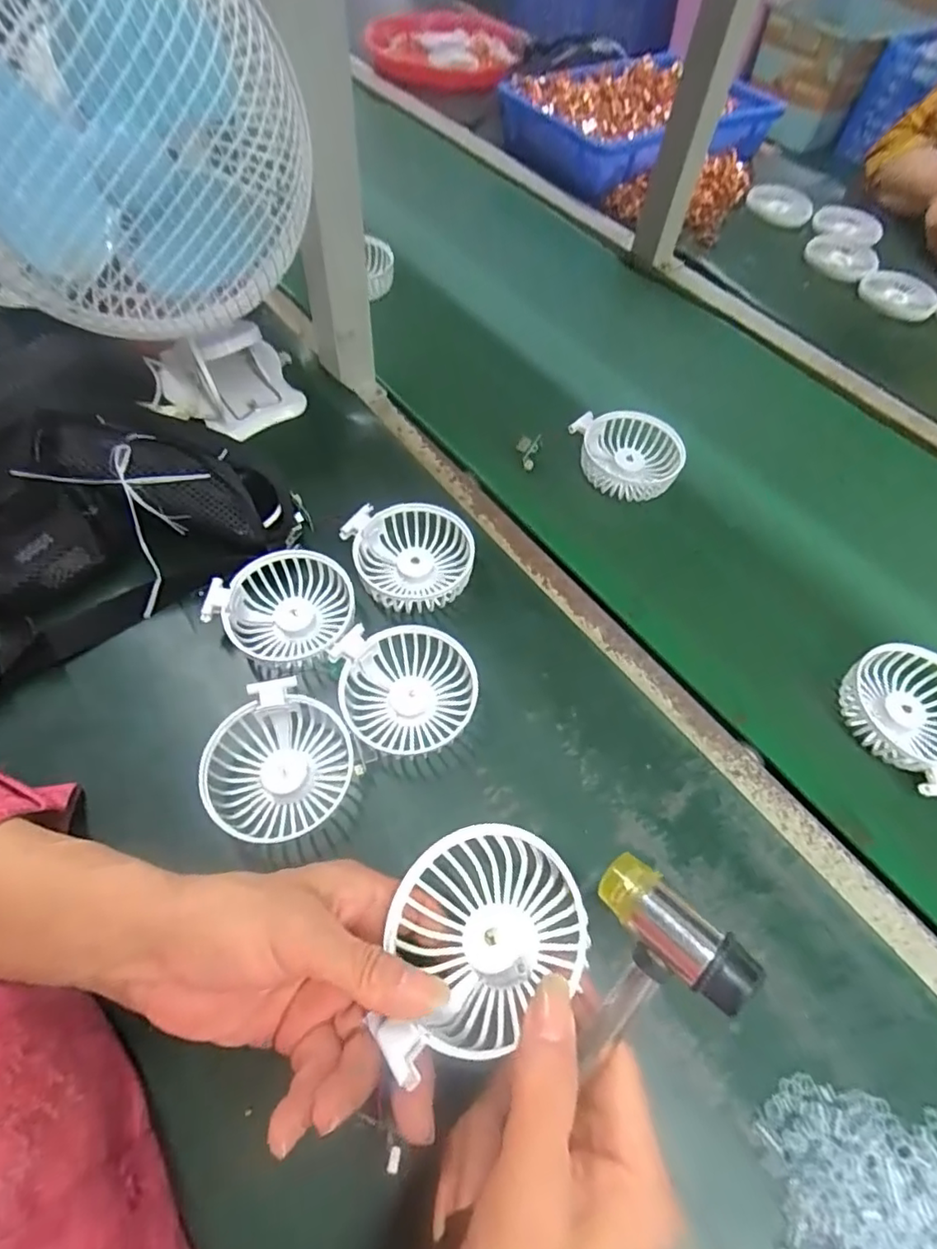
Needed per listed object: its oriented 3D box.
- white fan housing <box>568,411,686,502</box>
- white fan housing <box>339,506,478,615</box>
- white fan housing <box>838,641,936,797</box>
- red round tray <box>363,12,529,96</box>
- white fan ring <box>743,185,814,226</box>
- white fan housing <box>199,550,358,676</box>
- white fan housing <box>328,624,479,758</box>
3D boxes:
[{"bbox_3d":[0.145,-0.154,0.519,0.085,0.029,0.085,-8,62,-8],"label":"white fan housing"},{"bbox_3d":[-0.042,-0.051,0.442,0.086,0.035,0.085,2,61,-3],"label":"white fan housing"},{"bbox_3d":[0.319,0.064,0.406,0.081,0.027,0.098,-22,65,-15],"label":"white fan housing"},{"bbox_3d":[-0.036,-1.017,1.017,0.273,0.051,0.313,-9,62,-7],"label":"red round tray"},{"bbox_3d":[0.424,-0.570,0.779,0.086,0.012,0.092,15,61,5],"label":"white fan ring"},{"bbox_3d":[-0.129,-0.009,0.416,0.085,0.039,0.086,2,61,-3],"label":"white fan housing"},{"bbox_3d":[-0.041,0.043,0.390,0.088,0.032,0.078,-9,62,-9],"label":"white fan housing"}]

